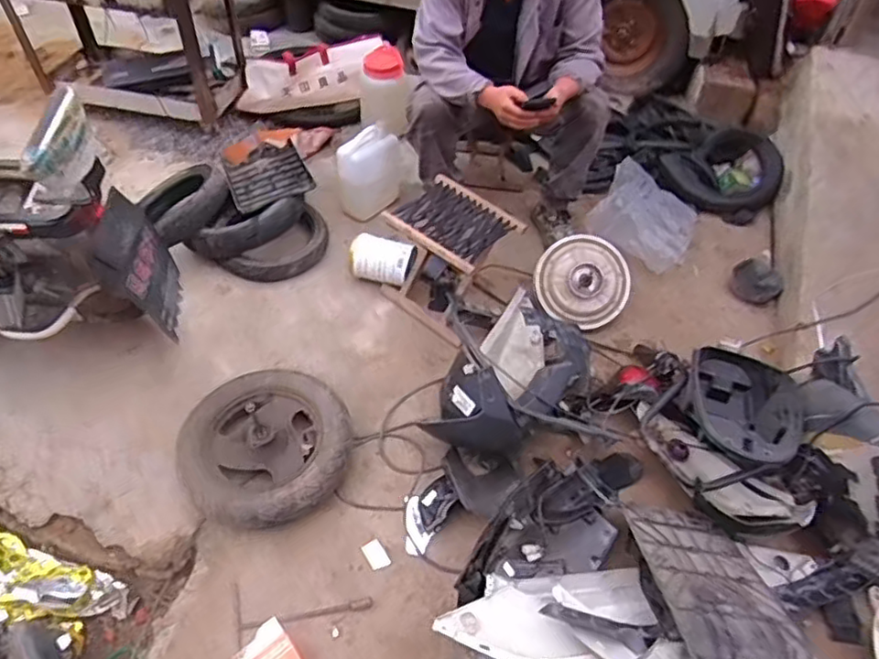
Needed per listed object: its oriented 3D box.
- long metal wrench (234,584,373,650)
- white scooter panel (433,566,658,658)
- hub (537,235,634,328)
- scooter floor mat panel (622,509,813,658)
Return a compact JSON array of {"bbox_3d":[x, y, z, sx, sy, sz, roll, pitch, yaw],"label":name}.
[{"bbox_3d":[-0.298,0.575,1.375,0.280,0.020,0.136,-12,49,-15],"label":"long metal wrench"},{"bbox_3d":[0.191,0.575,1.258,0.392,0.079,0.192,-2,47,-6],"label":"white scooter panel"},{"bbox_3d":[0.429,-0.146,1.898,0.284,0.077,0.284,2,78,-12],"label":"hub"},{"bbox_3d":[0.536,0.503,1.266,0.270,0.049,0.398,12,22,-8],"label":"scooter floor mat panel"}]

